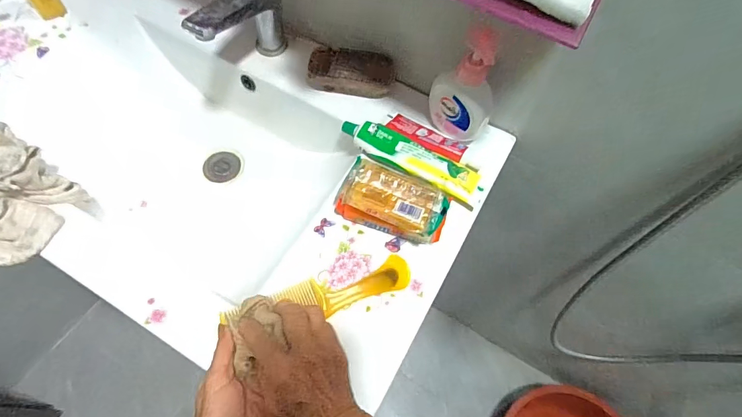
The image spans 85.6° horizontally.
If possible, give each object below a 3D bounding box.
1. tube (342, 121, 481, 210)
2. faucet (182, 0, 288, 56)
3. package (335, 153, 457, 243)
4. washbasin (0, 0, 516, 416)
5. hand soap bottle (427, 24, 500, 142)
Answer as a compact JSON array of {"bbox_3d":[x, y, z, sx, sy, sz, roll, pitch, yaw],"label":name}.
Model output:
[{"bbox_3d":[0.053,-0.069,0.529,0.197,0.019,0.053,29,66,9],"label":"tube"},{"bbox_3d":[-0.181,-0.253,0.558,0.047,0.126,0.154,32,67,11],"label":"faucet"},{"bbox_3d":[0.026,-0.002,0.472,0.123,0.063,0.079,22,65,6],"label":"package"},{"bbox_3d":[-0.233,-0.101,0.600,0.767,0.173,0.373,29,66,9],"label":"washbasin"},{"bbox_3d":[0.118,-0.145,0.496,0.084,0.137,0.053,19,65,5],"label":"hand soap bottle"}]

